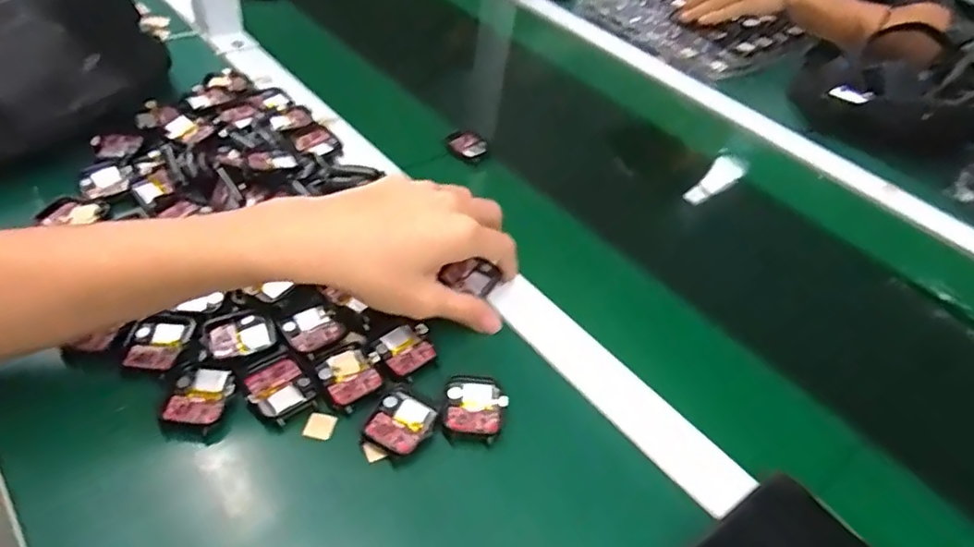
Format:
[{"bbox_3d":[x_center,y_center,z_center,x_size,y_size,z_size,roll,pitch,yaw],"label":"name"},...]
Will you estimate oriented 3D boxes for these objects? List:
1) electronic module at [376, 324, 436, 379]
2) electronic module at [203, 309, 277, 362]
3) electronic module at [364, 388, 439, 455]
[{"bbox_3d":[-0.053,0.049,0.406,0.036,0.005,0.037,-17,50,-27],"label":"electronic module"},{"bbox_3d":[-0.162,0.040,0.401,0.041,0.007,0.033,-20,51,-28],"label":"electronic module"},{"bbox_3d":[-0.050,0.089,0.369,0.034,0.007,0.038,24,45,13],"label":"electronic module"}]

